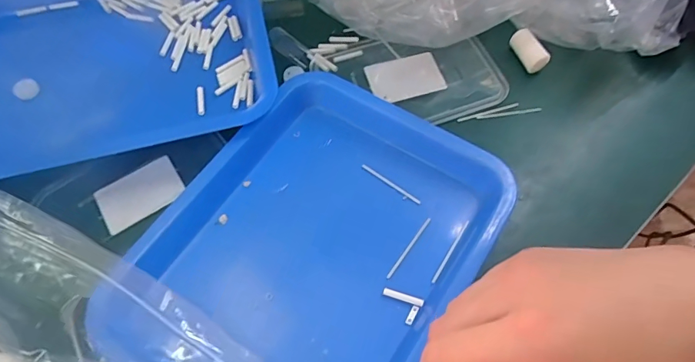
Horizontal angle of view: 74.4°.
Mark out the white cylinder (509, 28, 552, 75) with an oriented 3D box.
[{"bbox_3d":[0.180,-0.128,0.451,0.021,0.017,0.043,-20,62,-8],"label":"white cylinder"}]

